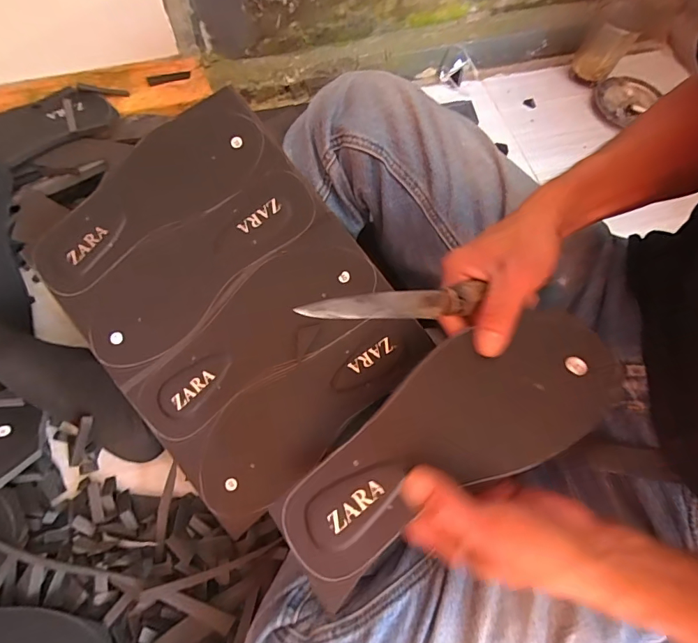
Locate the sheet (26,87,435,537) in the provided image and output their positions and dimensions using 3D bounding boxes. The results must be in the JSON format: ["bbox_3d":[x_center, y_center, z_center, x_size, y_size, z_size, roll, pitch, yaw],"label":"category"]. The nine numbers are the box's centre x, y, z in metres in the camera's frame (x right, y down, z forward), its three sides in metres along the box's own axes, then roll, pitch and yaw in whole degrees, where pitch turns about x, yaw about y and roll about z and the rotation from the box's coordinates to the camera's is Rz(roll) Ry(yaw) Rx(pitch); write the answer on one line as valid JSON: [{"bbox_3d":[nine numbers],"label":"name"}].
[{"bbox_3d":[-0.118,-0.023,0.406,0.252,0.008,0.340,-39,86,-1],"label":"sheet"}]

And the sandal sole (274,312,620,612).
[{"bbox_3d":[0.062,0.081,0.295,0.248,0.009,0.097,-34,73,1],"label":"sandal sole"}]

